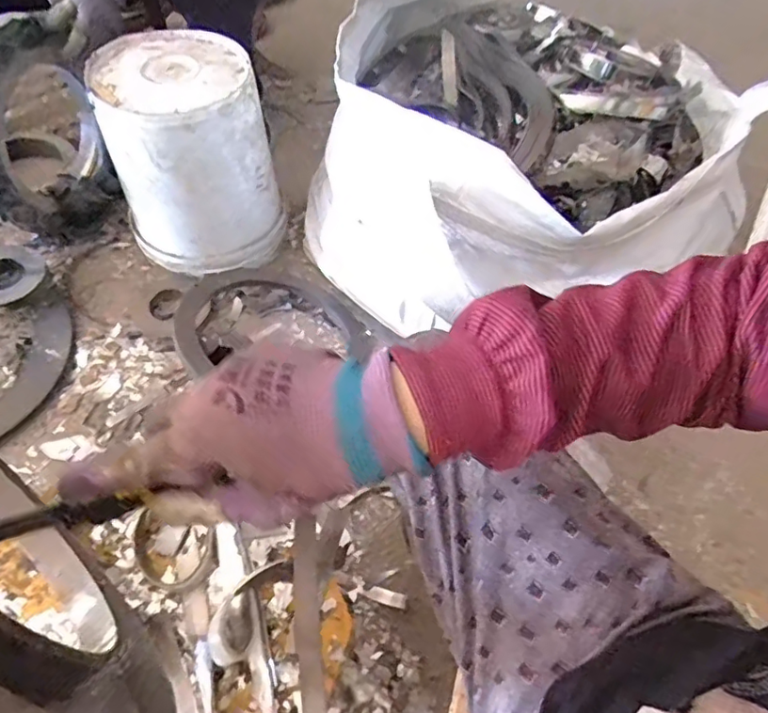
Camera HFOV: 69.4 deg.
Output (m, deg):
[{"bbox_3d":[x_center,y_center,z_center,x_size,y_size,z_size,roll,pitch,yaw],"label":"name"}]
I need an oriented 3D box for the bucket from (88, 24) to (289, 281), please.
[{"bbox_3d":[-0.350,-0.369,1.038,0.280,0.325,0.288,2,57,-3],"label":"bucket"}]

